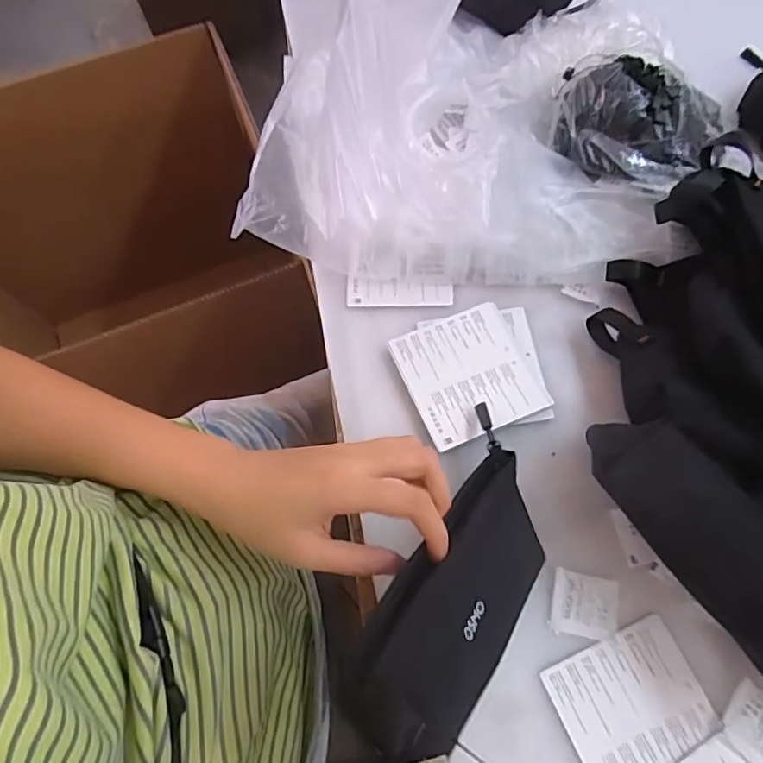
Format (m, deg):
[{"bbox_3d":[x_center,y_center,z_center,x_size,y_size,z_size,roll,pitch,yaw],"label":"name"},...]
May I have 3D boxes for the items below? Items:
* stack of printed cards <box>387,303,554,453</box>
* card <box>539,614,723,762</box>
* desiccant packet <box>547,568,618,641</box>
[{"bbox_3d":[0.072,-0.007,0.416,0.107,0.013,0.100,-18,68,-4],"label":"stack of printed cards"},{"bbox_3d":[0.161,0.211,0.335,0.088,0.004,0.096,-23,69,-6],"label":"card"},{"bbox_3d":[0.135,0.148,0.358,0.043,0.005,0.038,11,69,7],"label":"desiccant packet"}]

